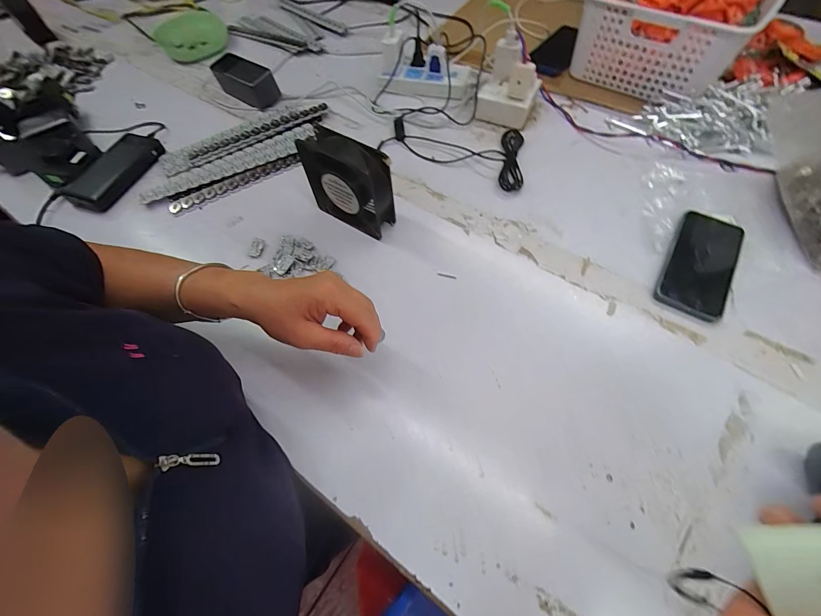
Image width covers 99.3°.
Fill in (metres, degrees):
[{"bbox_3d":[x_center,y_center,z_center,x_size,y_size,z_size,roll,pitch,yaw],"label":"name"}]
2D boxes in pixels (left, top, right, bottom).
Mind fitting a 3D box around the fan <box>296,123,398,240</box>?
[{"bbox_3d":[-0.081,-0.162,0.462,0.112,0.117,0.041,30,67,18],"label":"fan"}]

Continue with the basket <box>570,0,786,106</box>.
[{"bbox_3d":[0.476,-0.536,0.629,0.261,0.117,0.379,31,67,18],"label":"basket"}]

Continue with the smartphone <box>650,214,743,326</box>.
[{"bbox_3d":[0.372,-0.060,0.445,0.074,0.007,0.167,29,68,17],"label":"smartphone"}]

